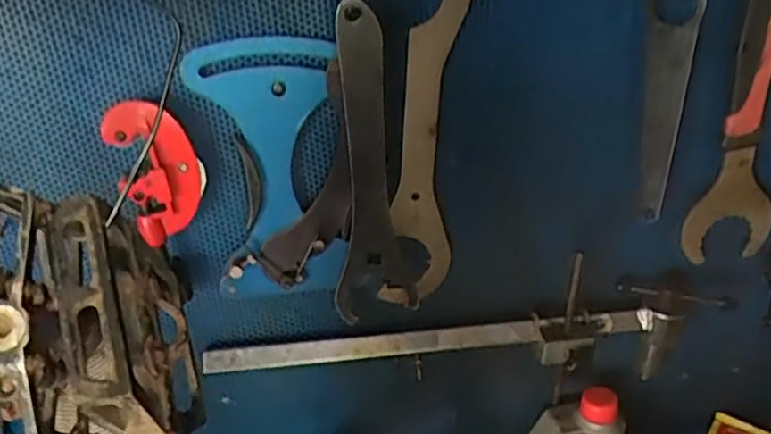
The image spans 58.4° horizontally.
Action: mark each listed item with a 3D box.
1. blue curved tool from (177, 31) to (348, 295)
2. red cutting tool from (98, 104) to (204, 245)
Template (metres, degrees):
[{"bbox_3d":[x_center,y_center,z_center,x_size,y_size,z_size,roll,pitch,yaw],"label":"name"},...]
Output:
[{"bbox_3d":[-0.083,-0.030,0.501,0.096,0.196,0.016,-6,23,-8],"label":"blue curved tool"},{"bbox_3d":[-0.157,-0.030,0.474,0.057,0.098,0.018,-5,27,0],"label":"red cutting tool"}]

